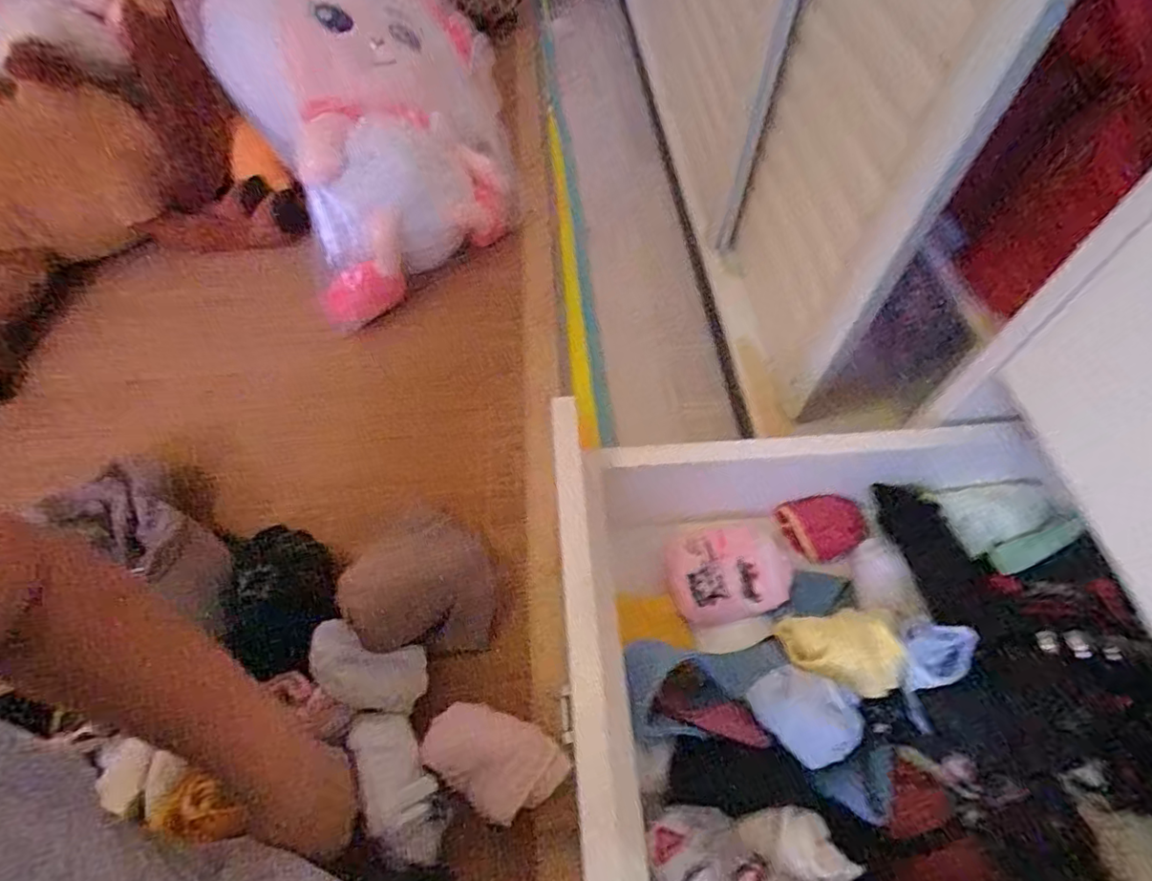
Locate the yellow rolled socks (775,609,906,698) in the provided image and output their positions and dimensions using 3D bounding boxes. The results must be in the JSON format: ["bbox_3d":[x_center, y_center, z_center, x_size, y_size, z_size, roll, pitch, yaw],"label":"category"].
[{"bbox_3d":[0.201,0.163,0.435,0.078,0.051,0.063,-5,56,-3],"label":"yellow rolled socks"}]

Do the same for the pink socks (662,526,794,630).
[{"bbox_3d":[0.132,0.111,0.483,0.111,0.026,0.072,-12,57,-8],"label":"pink socks"}]

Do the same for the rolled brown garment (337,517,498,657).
[{"bbox_3d":[-0.140,0.131,0.513,0.128,0.049,0.123,-8,57,-5],"label":"rolled brown garment"}]

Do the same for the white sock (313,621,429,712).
[{"bbox_3d":[-0.168,0.183,0.454,0.088,0.037,0.055,12,57,8],"label":"white sock"}]

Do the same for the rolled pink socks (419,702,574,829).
[{"bbox_3d":[-0.065,0.248,0.447,0.104,0.028,0.068,31,62,19],"label":"rolled pink socks"}]

